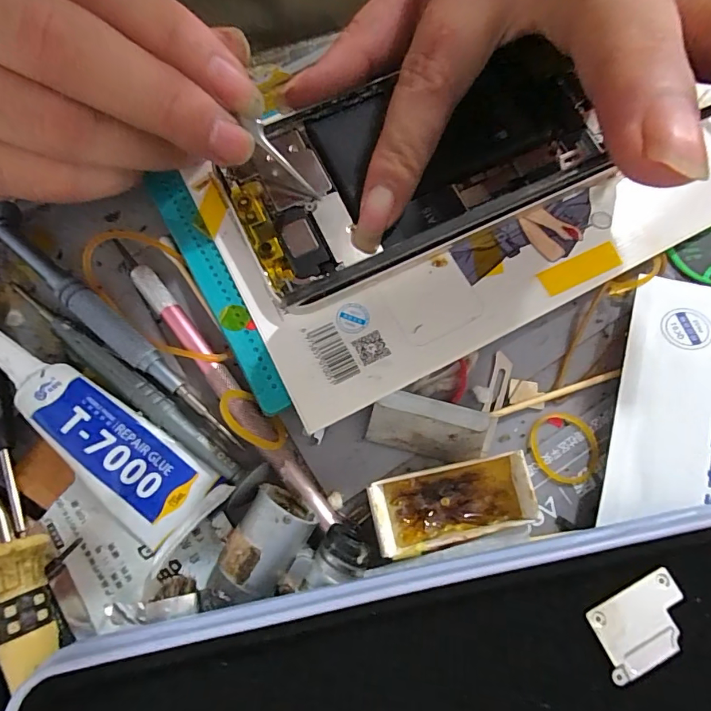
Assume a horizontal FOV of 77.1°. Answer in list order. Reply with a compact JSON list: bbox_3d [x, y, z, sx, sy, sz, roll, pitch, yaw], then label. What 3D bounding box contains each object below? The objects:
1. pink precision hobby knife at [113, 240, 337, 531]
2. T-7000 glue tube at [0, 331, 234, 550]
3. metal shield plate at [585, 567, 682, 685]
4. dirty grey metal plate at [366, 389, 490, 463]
[{"bbox_3d":[-0.046,0.008,0.154,0.008,0.008,0.121,-39,78,-10],"label":"pink precision hobby knife"},{"bbox_3d":[-0.085,0.024,0.138,0.090,0.010,0.026,35,77,9],"label":"T-7000 glue tube"},{"bbox_3d":[0.071,0.066,0.109,0.024,0.004,0.017,-24,76,-7],"label":"metal shield plate"},{"bbox_3d":[0.024,0.024,0.149,0.038,0.006,0.018,13,75,3],"label":"dirty grey metal plate"}]

